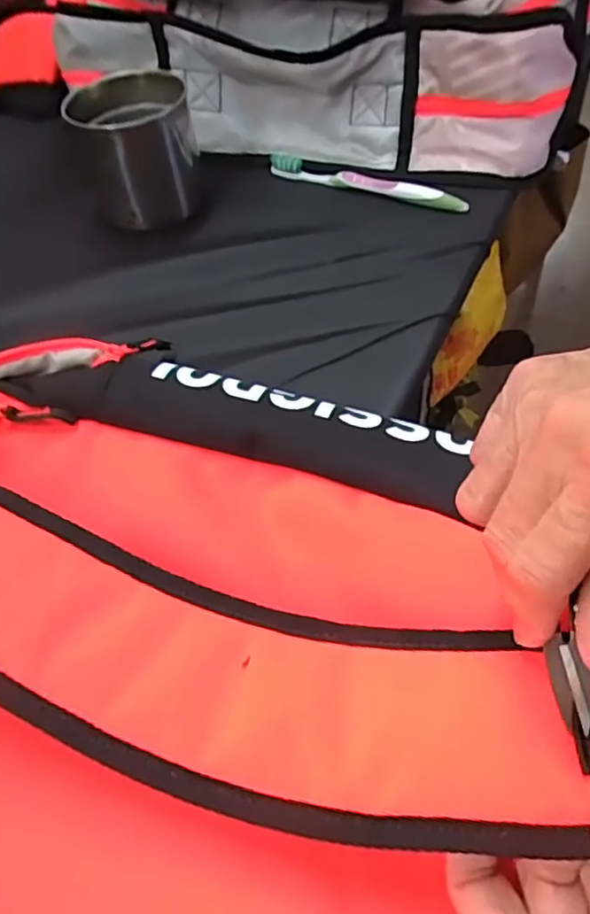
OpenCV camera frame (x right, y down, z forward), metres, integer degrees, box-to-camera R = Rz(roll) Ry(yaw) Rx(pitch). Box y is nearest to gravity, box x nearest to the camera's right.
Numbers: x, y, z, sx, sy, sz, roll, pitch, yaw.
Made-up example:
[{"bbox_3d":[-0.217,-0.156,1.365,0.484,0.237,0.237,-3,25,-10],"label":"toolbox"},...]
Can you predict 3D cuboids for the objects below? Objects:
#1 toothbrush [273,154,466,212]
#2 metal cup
[{"bbox_3d":[0.061,-0.244,0.556,0.187,0.017,0.023,21,56,21],"label":"toothbrush"},{"bbox_3d":[-0.134,-0.266,0.548,0.094,0.097,0.094,-3,51,4],"label":"metal cup"}]

